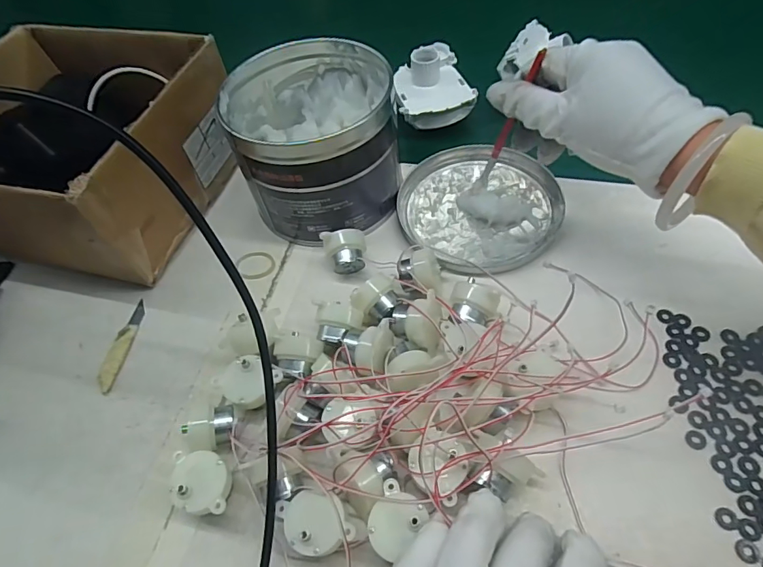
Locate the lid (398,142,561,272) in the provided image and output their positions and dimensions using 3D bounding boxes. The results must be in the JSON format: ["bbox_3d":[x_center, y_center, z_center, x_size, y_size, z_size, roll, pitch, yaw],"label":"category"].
[{"bbox_3d":[0.079,-0.064,0.382,0.125,0.015,0.124,-3,55,5],"label":"lid"}]

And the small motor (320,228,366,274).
[{"bbox_3d":[-0.026,-0.023,0.354,0.031,0.032,0.026,-15,55,-4],"label":"small motor"}]

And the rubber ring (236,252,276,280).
[{"bbox_3d":[-0.100,-0.015,0.372,0.028,0.004,0.030,1,50,-1],"label":"rubber ring"}]

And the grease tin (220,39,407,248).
[{"bbox_3d":[-0.053,-0.114,0.374,0.120,0.107,0.127,-3,55,5],"label":"grease tin"}]

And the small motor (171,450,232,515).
[{"bbox_3d":[-0.101,0.116,0.269,0.031,0.028,0.033,-6,55,3],"label":"small motor"}]

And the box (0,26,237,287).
[{"bbox_3d":[-0.253,-0.113,0.399,0.205,0.112,0.185,11,58,14],"label":"box"}]

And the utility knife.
[{"bbox_3d":[-0.190,0.044,0.342,0.013,0.006,0.074,-2,55,5],"label":"utility knife"}]

